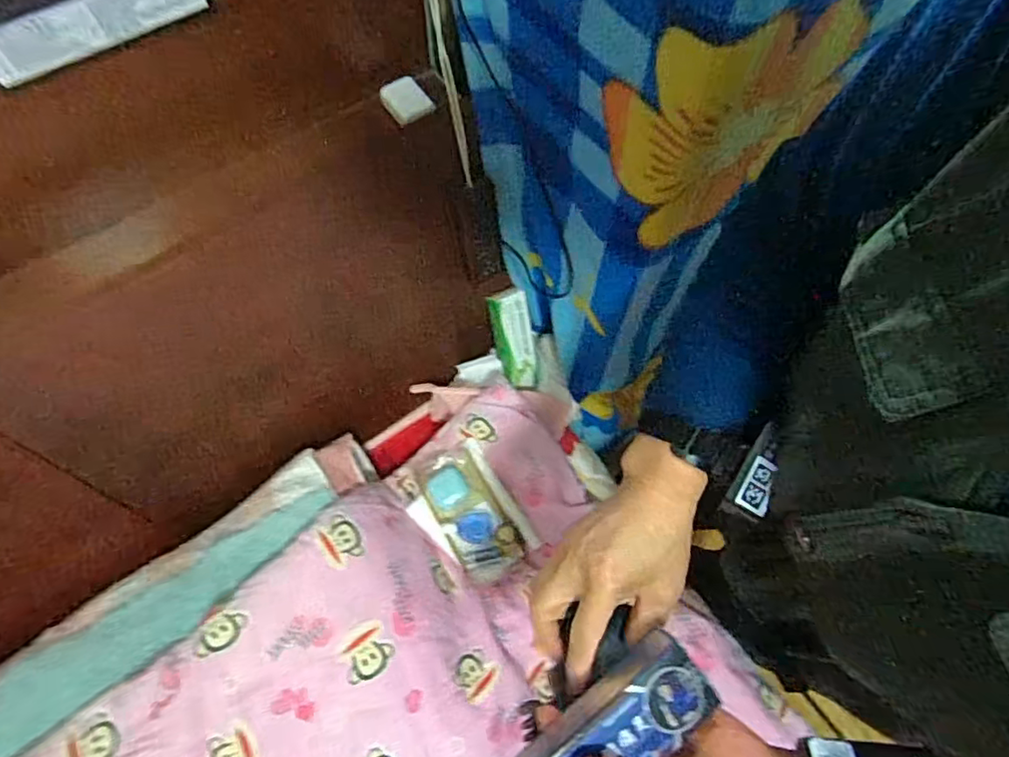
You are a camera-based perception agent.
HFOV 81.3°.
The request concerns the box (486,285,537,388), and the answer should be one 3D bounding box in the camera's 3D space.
[{"bbox_3d":[0.013,-0.057,0.840,0.050,0.152,0.032,-17,29,-9],"label":"box"}]

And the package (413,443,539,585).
[{"bbox_3d":[-0.040,0.169,0.758,0.096,0.020,0.167,-30,73,-13],"label":"package"}]

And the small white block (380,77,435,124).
[{"bbox_3d":[-0.100,-0.287,0.604,0.039,0.016,0.051,-35,74,-15],"label":"small white block"}]

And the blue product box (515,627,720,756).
[{"bbox_3d":[0.066,0.227,0.372,0.136,0.034,0.051,-35,86,-10],"label":"blue product box"}]

